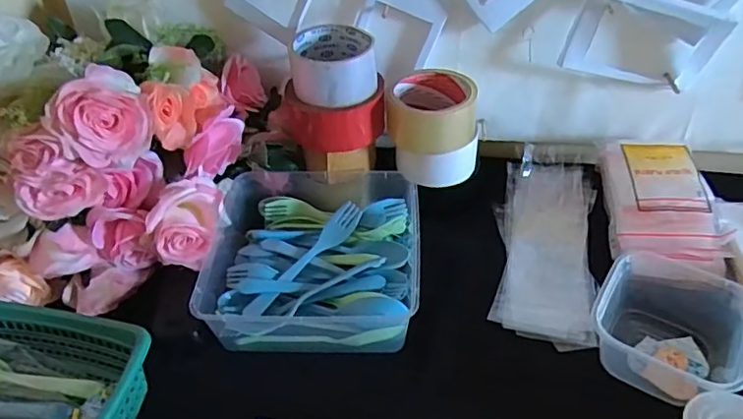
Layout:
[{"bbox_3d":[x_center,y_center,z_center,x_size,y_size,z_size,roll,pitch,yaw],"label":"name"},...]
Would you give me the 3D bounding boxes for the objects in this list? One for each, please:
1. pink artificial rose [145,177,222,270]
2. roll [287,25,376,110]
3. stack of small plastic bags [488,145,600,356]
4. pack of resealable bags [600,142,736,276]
[{"bbox_3d":[-0.182,0.012,0.561,0.067,0.072,0.069,-14,42,-13],"label":"pink artificial rose"},{"bbox_3d":[-0.038,-0.149,0.579,0.087,0.050,0.091,-2,40,2],"label":"roll"},{"bbox_3d":[0.181,0.031,0.584,0.095,0.029,0.235,4,48,16],"label":"stack of small plastic bags"},{"bbox_3d":[0.301,-0.006,0.582,0.108,0.051,0.158,5,41,9],"label":"pack of resealable bags"}]

